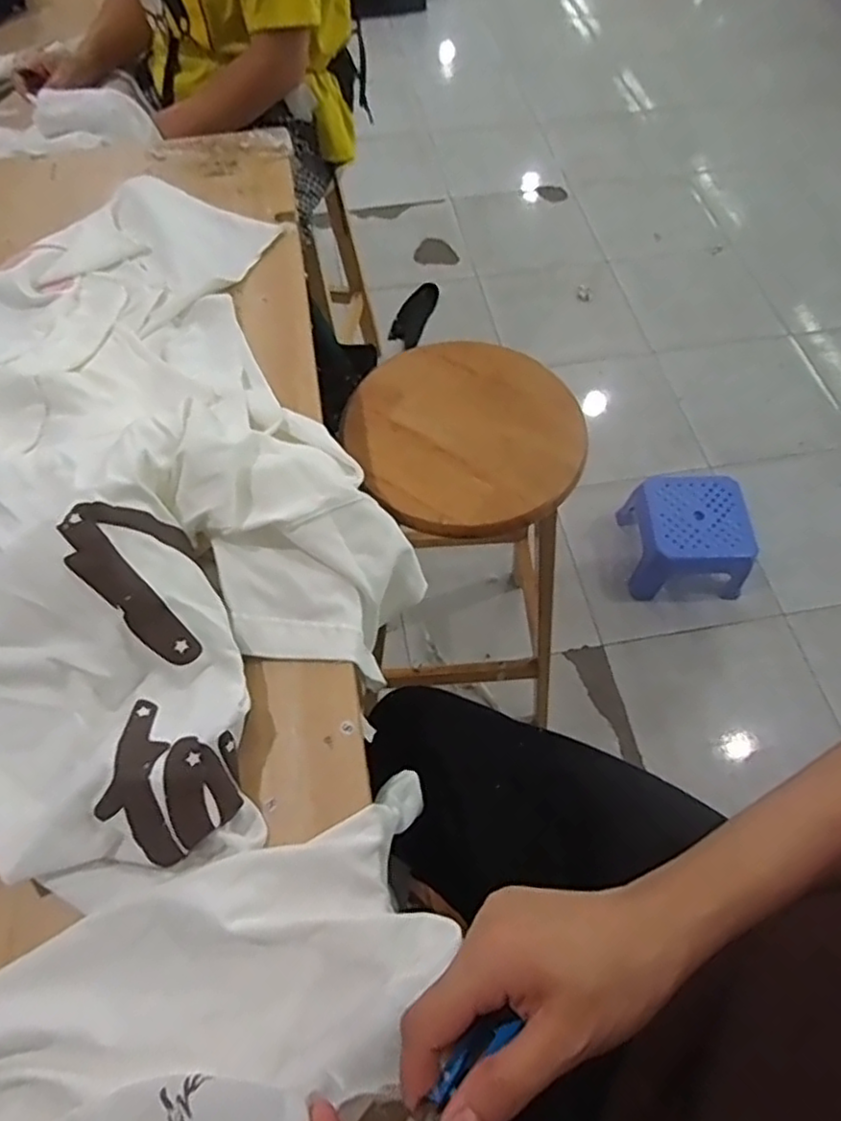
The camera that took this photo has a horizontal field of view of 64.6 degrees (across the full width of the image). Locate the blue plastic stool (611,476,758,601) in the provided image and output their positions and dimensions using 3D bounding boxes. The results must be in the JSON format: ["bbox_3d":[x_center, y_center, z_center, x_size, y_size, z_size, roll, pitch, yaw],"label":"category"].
[{"bbox_3d":[0.566,-0.051,1.415,0.235,0.149,0.218,5,60,3],"label":"blue plastic stool"}]

